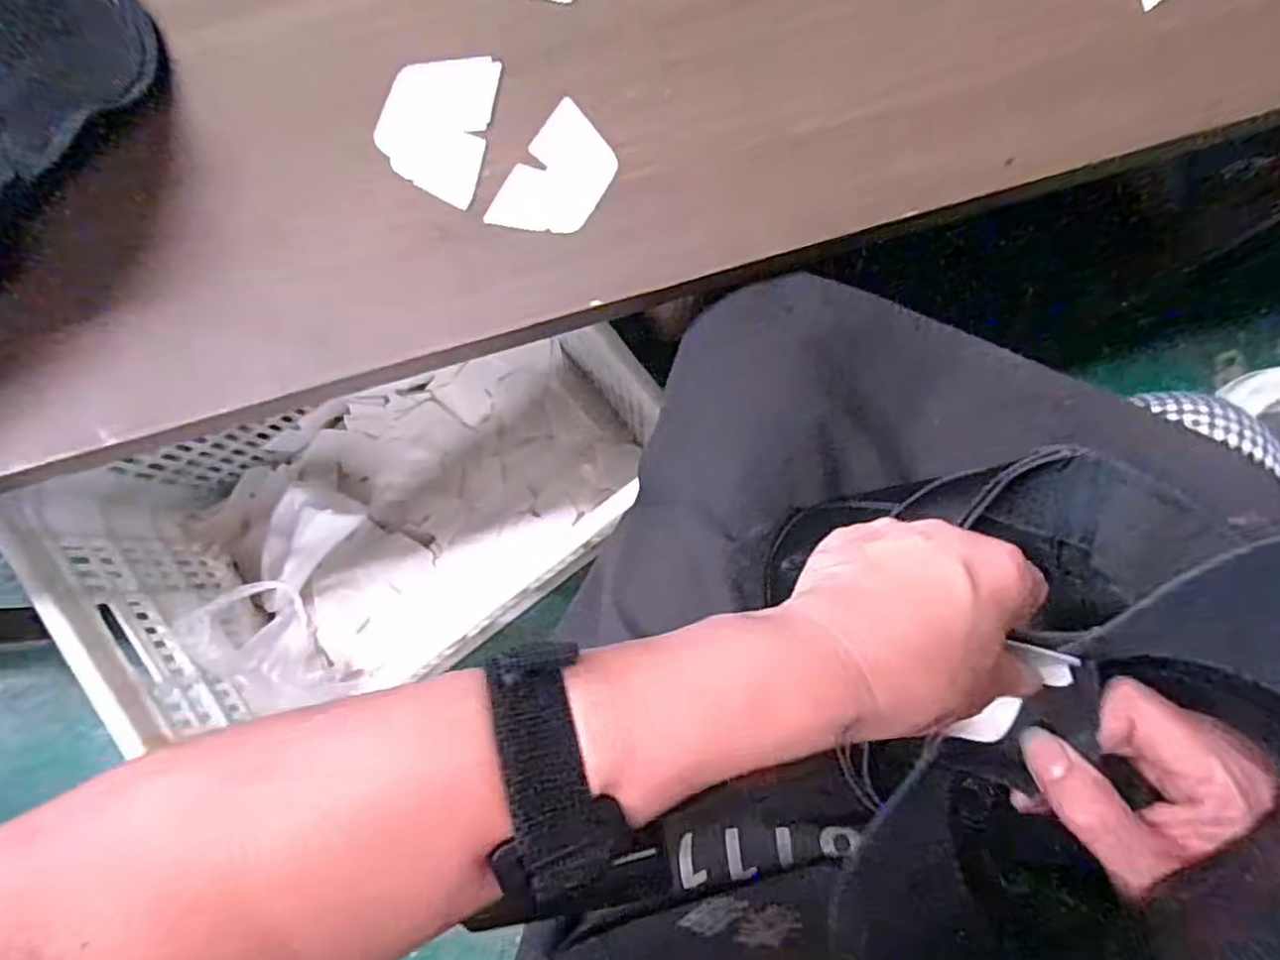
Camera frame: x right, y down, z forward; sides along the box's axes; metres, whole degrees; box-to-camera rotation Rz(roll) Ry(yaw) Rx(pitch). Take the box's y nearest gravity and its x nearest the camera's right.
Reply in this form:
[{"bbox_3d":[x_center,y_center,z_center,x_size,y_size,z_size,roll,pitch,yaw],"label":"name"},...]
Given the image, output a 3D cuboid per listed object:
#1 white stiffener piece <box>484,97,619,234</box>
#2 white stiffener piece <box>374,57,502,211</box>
[{"bbox_3d":[-0.045,-0.172,0.397,0.050,0.004,0.080,31,84,6],"label":"white stiffener piece"},{"bbox_3d":[-0.118,-0.205,0.402,0.062,0.006,0.087,10,82,4],"label":"white stiffener piece"}]

